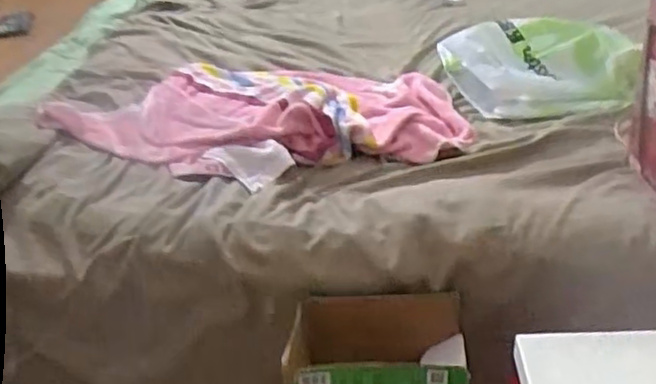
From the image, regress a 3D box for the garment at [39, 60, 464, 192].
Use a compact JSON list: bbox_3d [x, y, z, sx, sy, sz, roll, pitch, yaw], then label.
[{"bbox_3d":[-0.110,-0.147,1.098,0.670,0.046,0.379,12,36,23],"label":"garment"}]

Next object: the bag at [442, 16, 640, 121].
[{"bbox_3d":[0.349,-0.214,1.118,0.262,0.075,0.235,-10,34,-10],"label":"bag"}]

